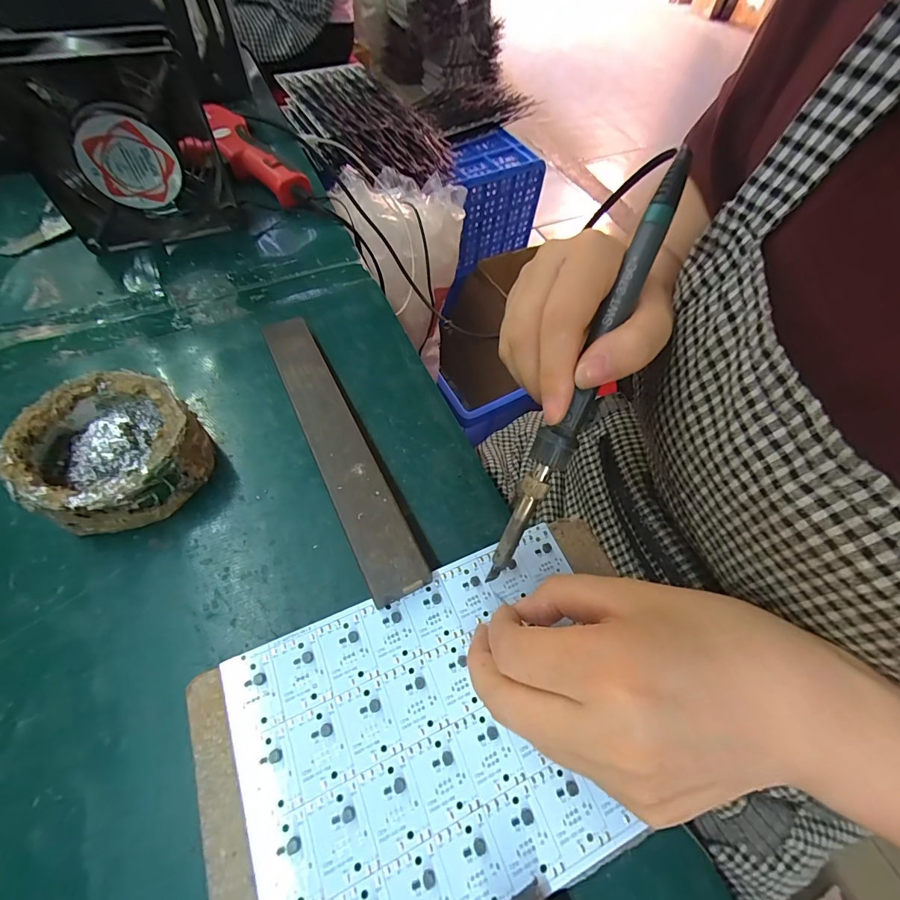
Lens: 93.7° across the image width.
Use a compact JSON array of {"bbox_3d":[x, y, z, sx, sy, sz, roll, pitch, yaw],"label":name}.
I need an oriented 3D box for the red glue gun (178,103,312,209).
[{"bbox_3d":[-0.193,-0.267,0.391,0.071,0.036,0.146,-37,69,-22],"label":"red glue gun"}]

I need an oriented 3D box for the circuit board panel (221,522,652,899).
[{"bbox_3d":[-0.002,0.119,0.180,0.162,0.004,0.125,-19,63,-15],"label":"circuit board panel"}]

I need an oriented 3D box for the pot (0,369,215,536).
[{"bbox_3d":[-0.185,0.001,0.235,0.083,0.039,0.080,2,60,-3],"label":"pot"}]

